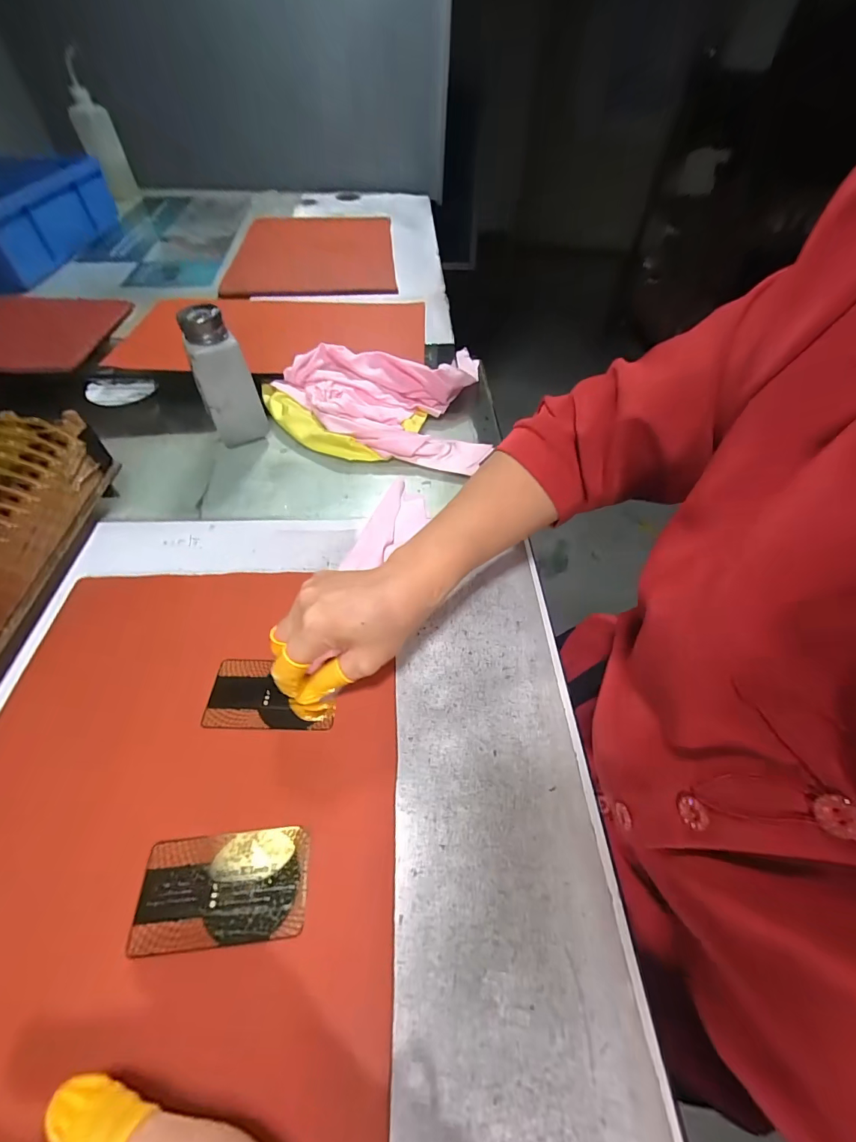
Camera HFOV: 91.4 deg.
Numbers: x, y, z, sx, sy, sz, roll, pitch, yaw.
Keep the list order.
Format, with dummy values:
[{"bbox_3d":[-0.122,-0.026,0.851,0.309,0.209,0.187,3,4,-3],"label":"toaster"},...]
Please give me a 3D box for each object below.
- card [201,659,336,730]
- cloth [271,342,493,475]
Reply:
[{"bbox_3d":[-0.106,0.085,0.289,0.085,0.004,0.048,2,53,-2],"label":"card"},{"bbox_3d":[-0.062,-0.198,0.494,0.243,0.050,0.167,1,52,-1],"label":"cloth"}]

